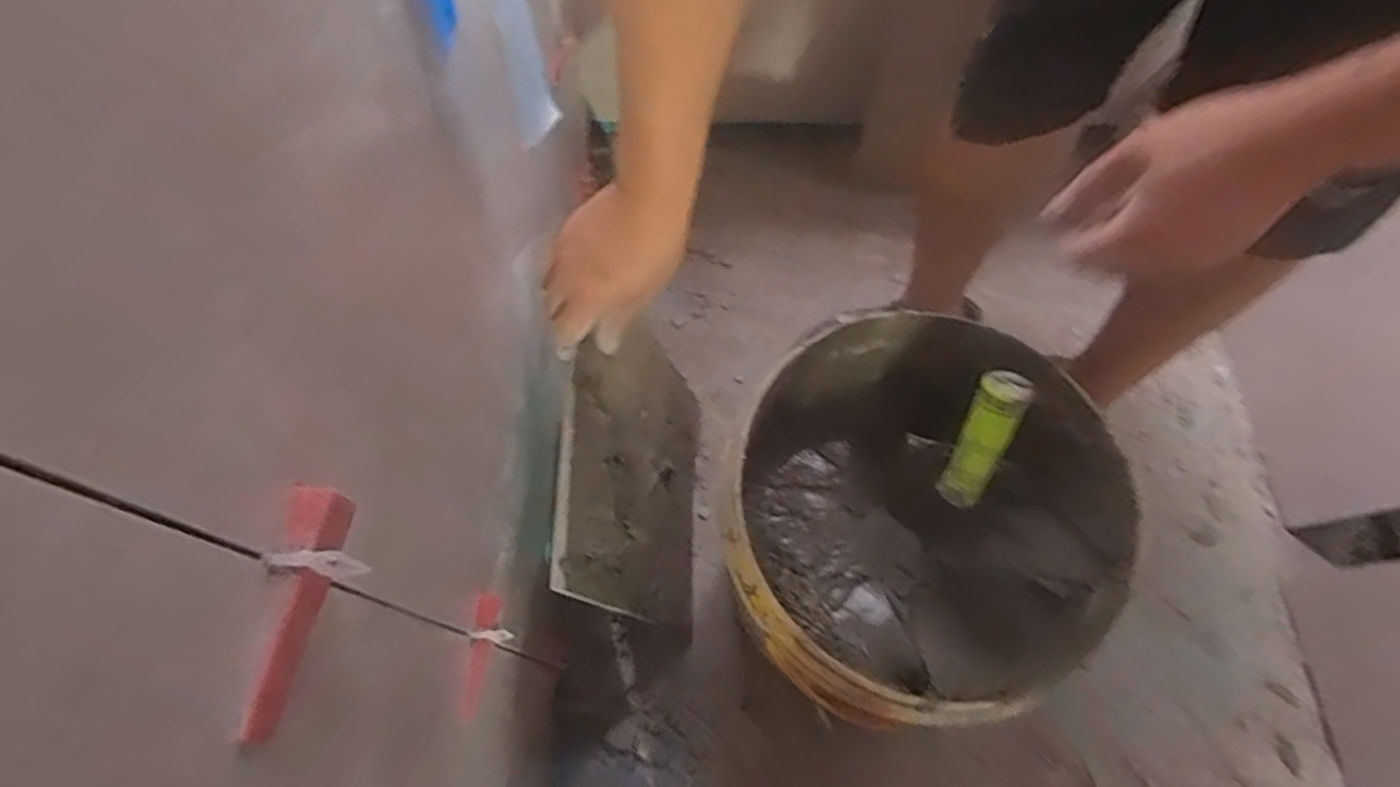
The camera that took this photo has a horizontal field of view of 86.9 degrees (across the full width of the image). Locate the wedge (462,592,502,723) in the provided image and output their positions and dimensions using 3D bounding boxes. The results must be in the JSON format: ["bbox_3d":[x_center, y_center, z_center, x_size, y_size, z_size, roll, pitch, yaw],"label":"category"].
[{"bbox_3d":[-0.133,0.159,0.449,0.013,0.014,0.072,8,80,2],"label":"wedge"}]

